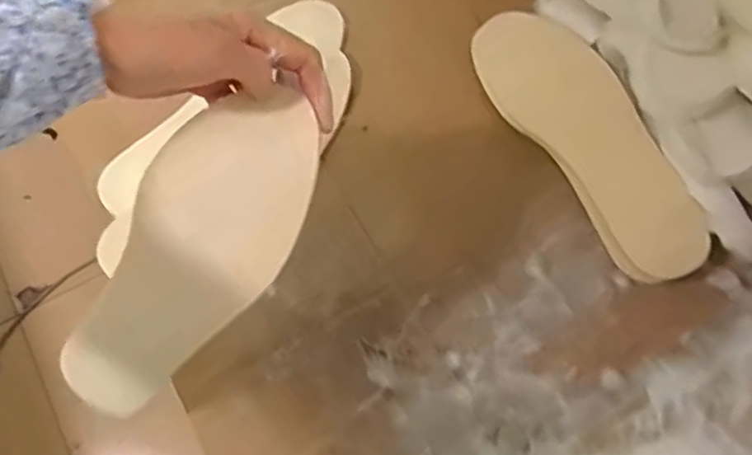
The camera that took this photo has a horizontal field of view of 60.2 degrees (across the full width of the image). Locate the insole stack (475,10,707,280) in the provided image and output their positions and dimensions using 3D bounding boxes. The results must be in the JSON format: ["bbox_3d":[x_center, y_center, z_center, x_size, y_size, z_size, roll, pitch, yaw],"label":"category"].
[{"bbox_3d":[0.181,-0.081,0.553,0.091,0.019,0.272,-36,65,9],"label":"insole stack"}]

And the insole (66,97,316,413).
[{"bbox_3d":[-0.120,0.026,0.413,0.092,0.041,0.251,38,112,-4],"label":"insole"}]

